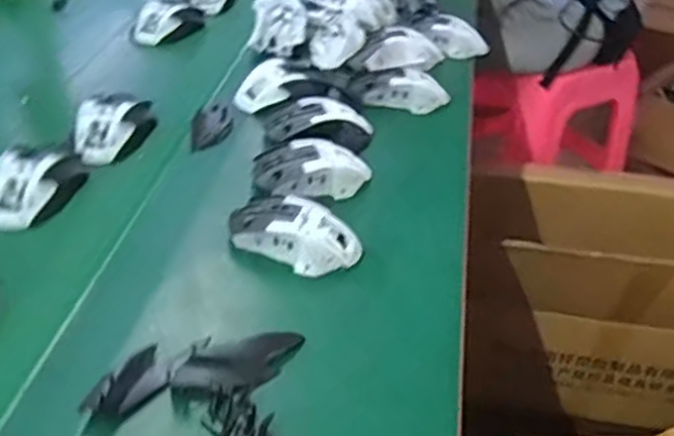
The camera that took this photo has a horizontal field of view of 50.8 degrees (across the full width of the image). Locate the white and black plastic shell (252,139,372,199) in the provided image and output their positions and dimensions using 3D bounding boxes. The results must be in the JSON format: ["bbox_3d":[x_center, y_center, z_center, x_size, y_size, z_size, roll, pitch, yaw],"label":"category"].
[{"bbox_3d":[-0.023,-0.049,0.700,0.114,0.034,0.054,-5,39,-11],"label":"white and black plastic shell"}]

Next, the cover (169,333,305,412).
[{"bbox_3d":[-0.070,0.107,0.515,0.103,0.019,0.038,-23,45,-30],"label":"cover"}]

